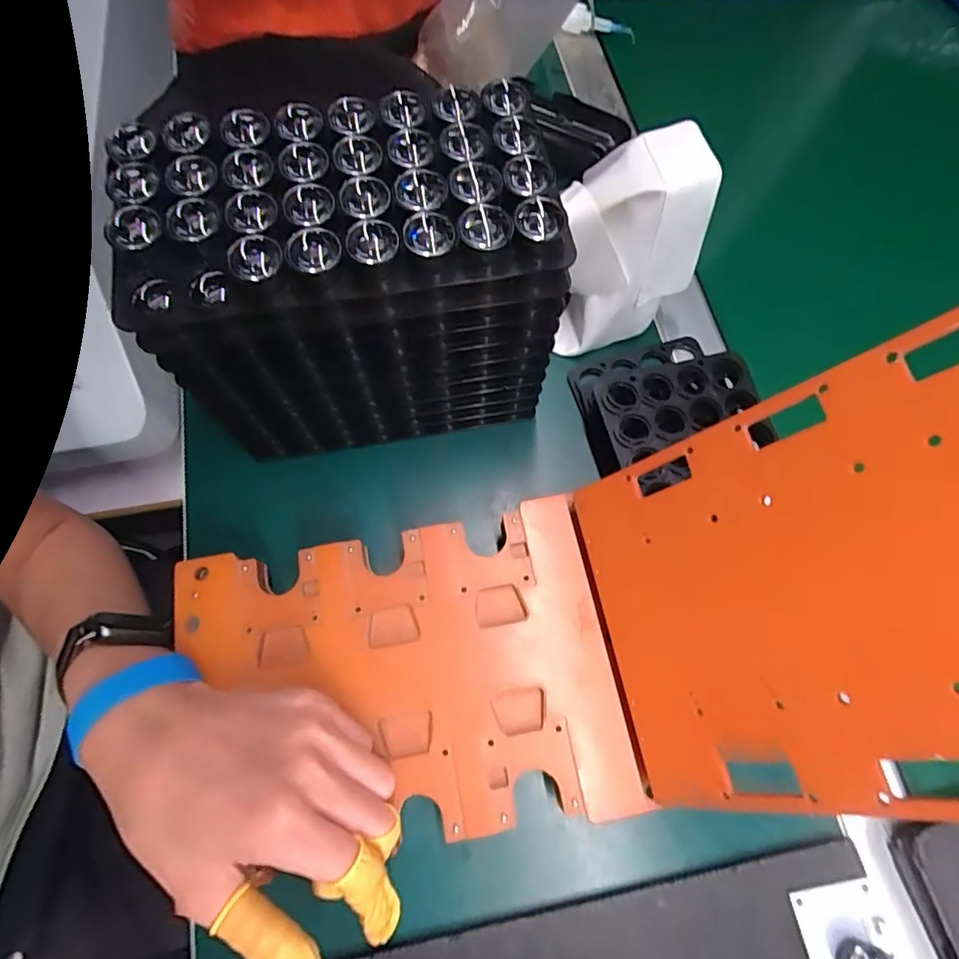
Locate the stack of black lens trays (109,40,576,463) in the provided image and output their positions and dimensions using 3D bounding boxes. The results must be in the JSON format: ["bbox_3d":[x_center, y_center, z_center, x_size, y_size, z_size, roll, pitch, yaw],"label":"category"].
[{"bbox_3d":[-0.062,-0.097,0.302,0.198,0.170,0.101,-5,70,-2],"label":"stack of black lens trays"}]

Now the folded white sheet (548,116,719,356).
[{"bbox_3d":[0.091,-0.145,0.351,0.078,0.125,0.066,-24,74,-9],"label":"folded white sheet"}]

